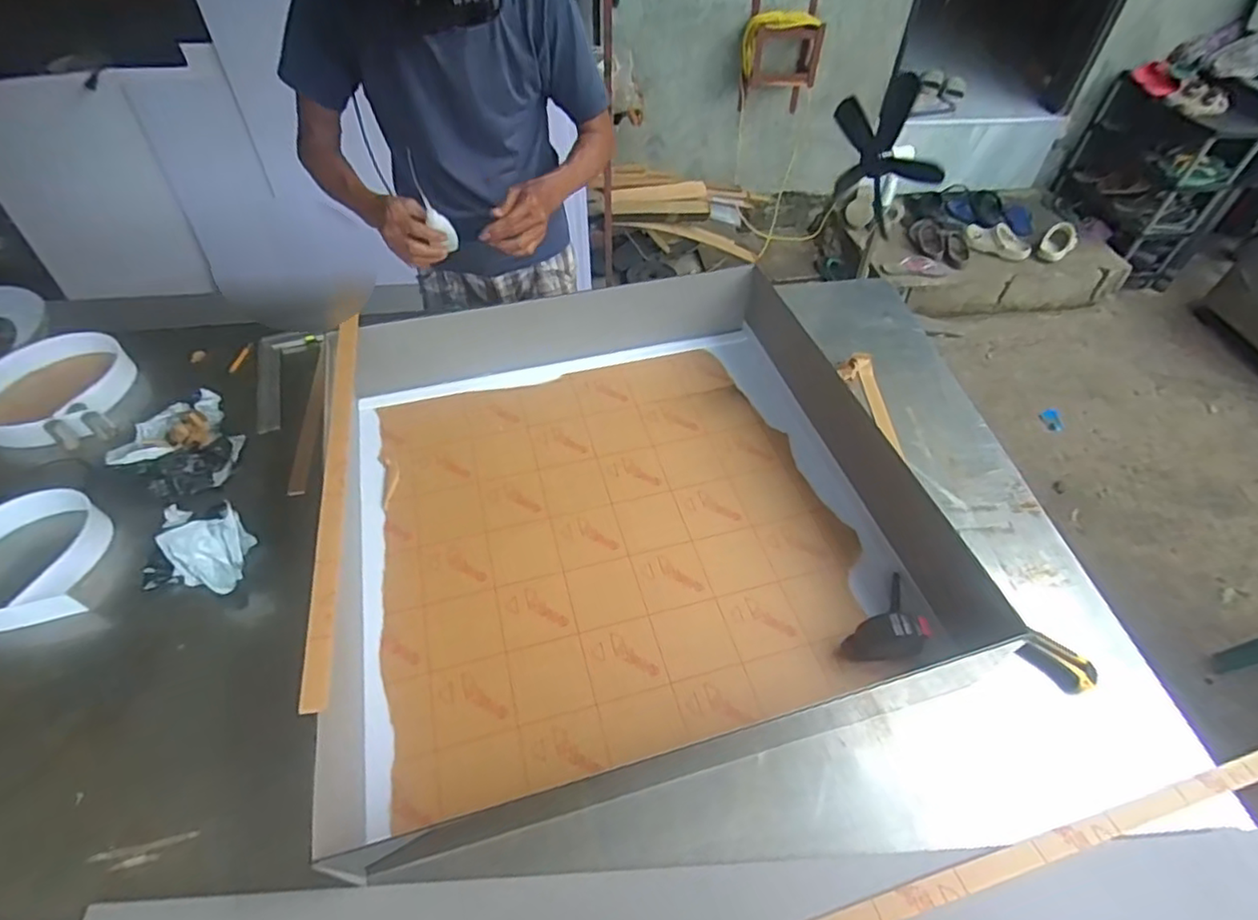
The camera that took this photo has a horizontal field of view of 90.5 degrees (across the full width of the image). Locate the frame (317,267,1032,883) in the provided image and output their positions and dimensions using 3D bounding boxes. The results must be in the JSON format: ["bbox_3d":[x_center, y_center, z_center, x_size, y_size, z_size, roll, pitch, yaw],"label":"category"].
[{"bbox_3d":[-0.032,0.023,0.949,0.760,0.163,0.801,-13,54,-13],"label":"frame"}]

